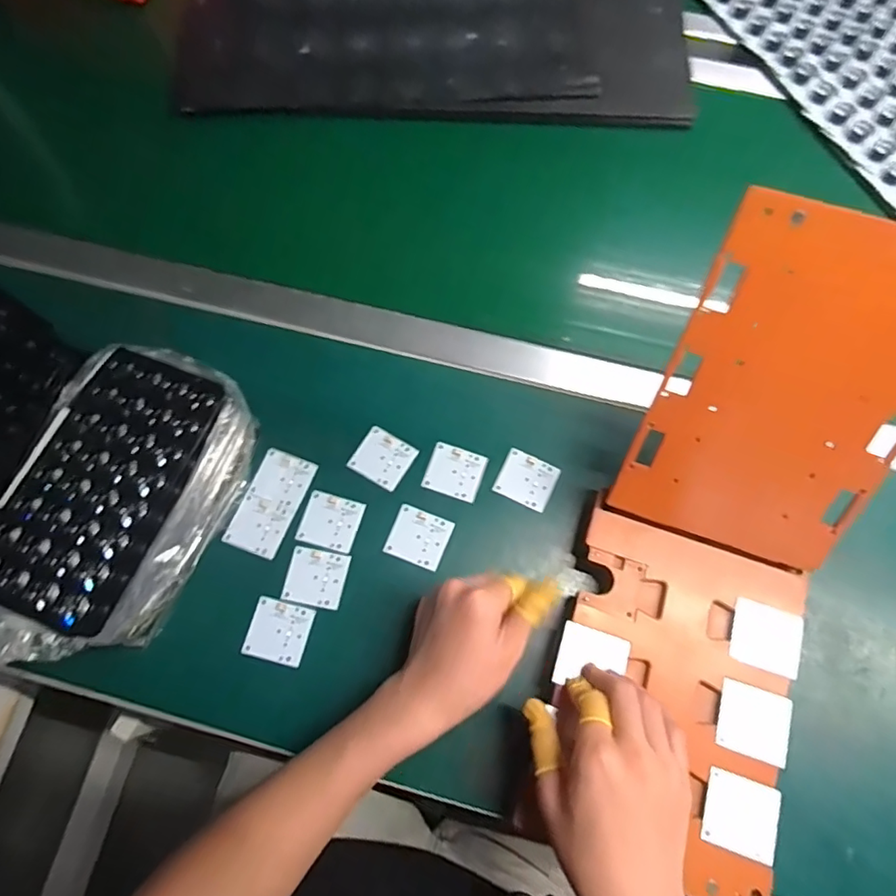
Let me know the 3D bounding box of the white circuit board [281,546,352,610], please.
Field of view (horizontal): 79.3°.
[{"bbox_3d":[-0.111,0.109,0.454,0.048,0.004,0.045,10,72,5],"label":"white circuit board"}]

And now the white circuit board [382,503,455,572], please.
[{"bbox_3d":[-0.025,0.077,0.467,0.049,0.004,0.045,20,73,8],"label":"white circuit board"}]

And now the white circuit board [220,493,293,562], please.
[{"bbox_3d":[-0.165,0.067,0.469,0.046,0.004,0.047,19,73,7],"label":"white circuit board"}]

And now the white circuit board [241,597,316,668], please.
[{"bbox_3d":[-0.137,0.149,0.441,0.047,0.004,0.046,14,73,6],"label":"white circuit board"}]

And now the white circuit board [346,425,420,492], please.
[{"bbox_3d":[-0.059,0.009,0.492,0.049,0.005,0.046,29,75,10],"label":"white circuit board"}]

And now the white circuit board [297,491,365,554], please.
[{"bbox_3d":[-0.102,0.064,0.470,0.049,0.004,0.046,15,73,6],"label":"white circuit board"}]

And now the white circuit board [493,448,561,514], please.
[{"bbox_3d":[0.071,0.029,0.486,0.049,0.005,0.045,23,74,9],"label":"white circuit board"}]

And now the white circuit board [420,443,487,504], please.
[{"bbox_3d":[0.006,0.021,0.486,0.049,0.005,0.046,18,73,7],"label":"white circuit board"}]

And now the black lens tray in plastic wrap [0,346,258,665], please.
[{"bbox_3d":[-0.252,0.043,0.429,0.119,0.094,0.231,19,73,7],"label":"black lens tray in plastic wrap"}]

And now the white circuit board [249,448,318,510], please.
[{"bbox_3d":[-0.148,0.027,0.486,0.050,0.005,0.044,19,69,6],"label":"white circuit board"}]

